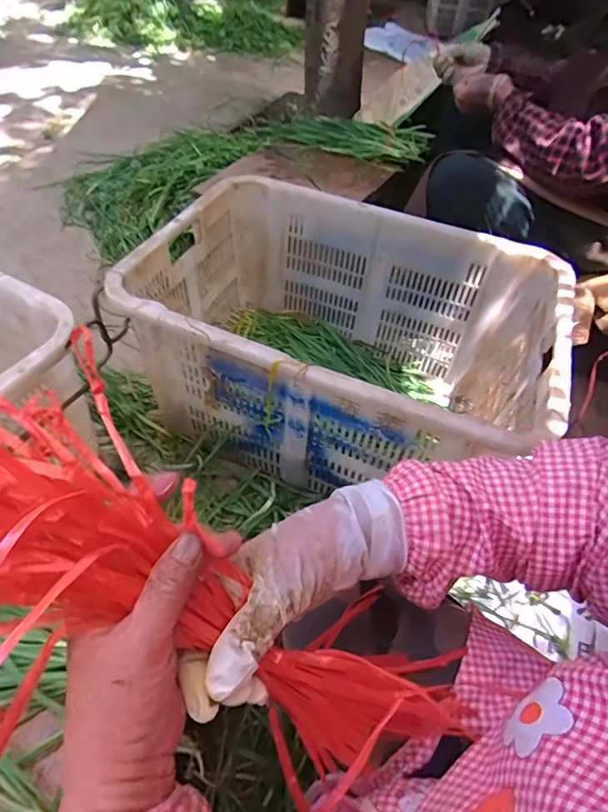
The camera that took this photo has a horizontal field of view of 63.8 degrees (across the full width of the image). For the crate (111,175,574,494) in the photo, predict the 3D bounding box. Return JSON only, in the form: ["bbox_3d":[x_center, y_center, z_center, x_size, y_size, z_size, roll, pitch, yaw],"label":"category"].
[{"bbox_3d":[0.070,-0.104,0.907,0.672,0.326,0.449,20,50,11],"label":"crate"}]

